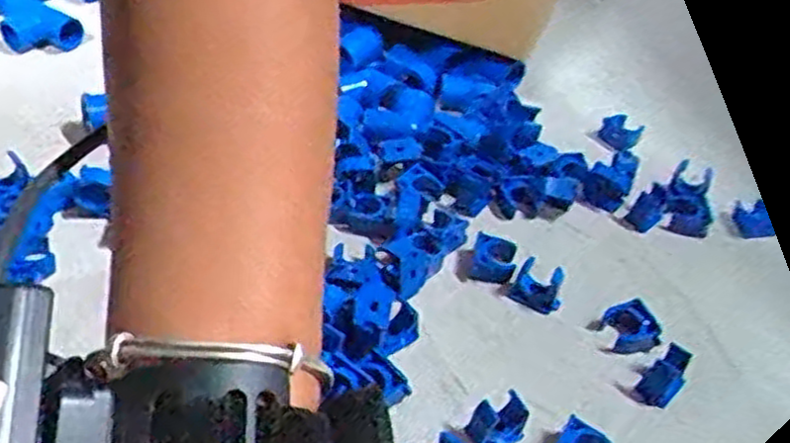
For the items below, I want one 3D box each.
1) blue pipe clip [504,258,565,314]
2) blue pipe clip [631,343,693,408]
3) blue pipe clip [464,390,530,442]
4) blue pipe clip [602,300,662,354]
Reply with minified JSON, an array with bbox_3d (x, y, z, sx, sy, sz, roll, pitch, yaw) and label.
[{"bbox_3d":[0.084,0.037,0.460,0.032,0.021,0.016,19,40,17],"label":"blue pipe clip"},{"bbox_3d":[0.144,0.083,0.417,0.020,0.020,0.029,27,43,25],"label":"blue pipe clip"},{"bbox_3d":[0.051,0.100,0.387,0.029,0.022,0.016,-19,44,-28],"label":"blue pipe clip"},{"bbox_3d":[0.136,0.060,0.448,0.027,0.017,0.030,0,38,-7],"label":"blue pipe clip"}]

